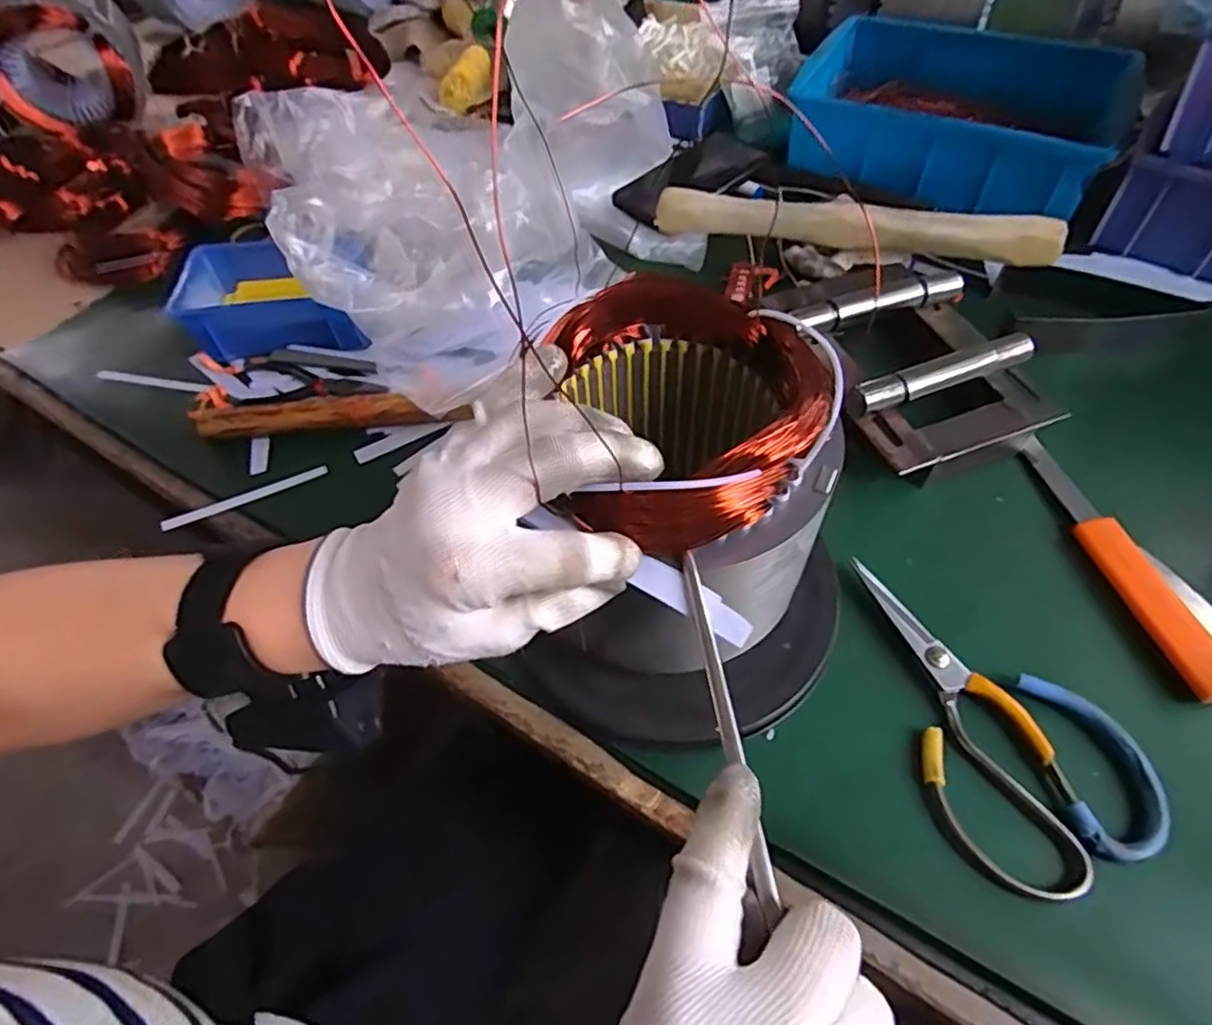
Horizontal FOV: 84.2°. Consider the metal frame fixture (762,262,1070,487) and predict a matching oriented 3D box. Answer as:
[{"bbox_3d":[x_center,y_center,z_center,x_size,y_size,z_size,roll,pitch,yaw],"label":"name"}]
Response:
[{"bbox_3d":[0.226,-0.105,0.488,0.145,0.044,0.164,-19,56,-11],"label":"metal frame fixture"}]

